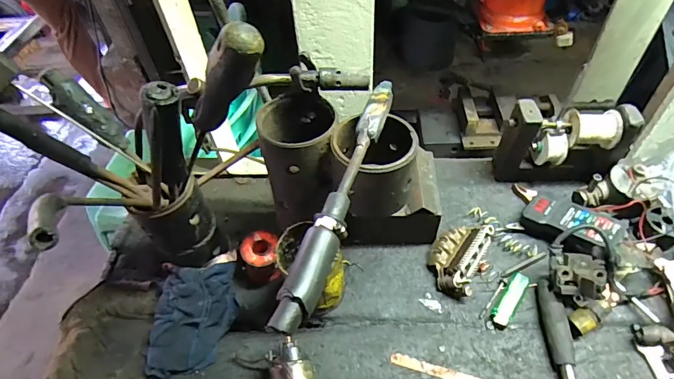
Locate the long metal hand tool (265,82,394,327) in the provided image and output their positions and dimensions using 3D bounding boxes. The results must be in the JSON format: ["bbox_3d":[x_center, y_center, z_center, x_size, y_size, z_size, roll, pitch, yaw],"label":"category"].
[{"bbox_3d":[0.008,-0.001,0.371,0.028,0.027,0.268,15,52,15],"label":"long metal hand tool"}]

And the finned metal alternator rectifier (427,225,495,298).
[{"bbox_3d":[0.165,0.090,0.570,0.066,0.031,0.109,22,54,20],"label":"finned metal alternator rectifier"}]

